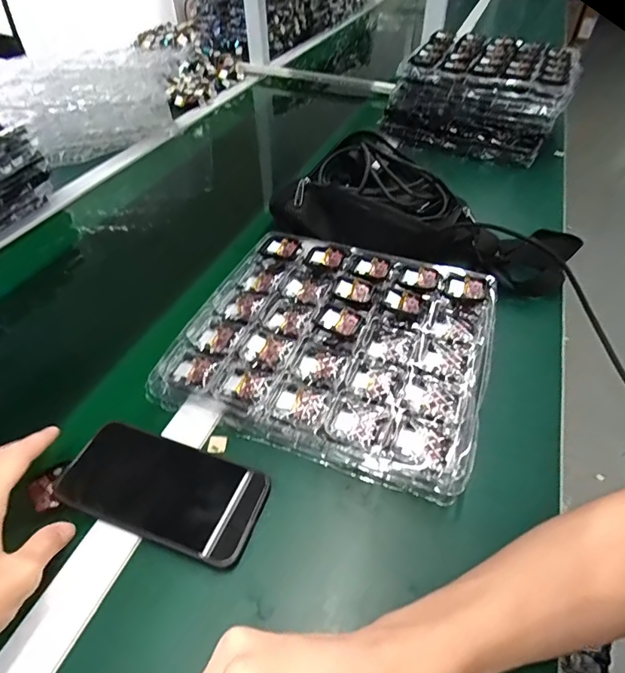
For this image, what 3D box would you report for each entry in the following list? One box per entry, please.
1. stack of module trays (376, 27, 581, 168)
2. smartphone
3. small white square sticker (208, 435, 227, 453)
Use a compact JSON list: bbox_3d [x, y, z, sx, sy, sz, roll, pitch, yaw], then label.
[{"bbox_3d":[0.335,-0.480,0.887,0.301,0.128,0.262,21,49,21],"label":"stack of module trays"},{"bbox_3d":[-0.121,0.121,0.364,0.159,0.012,0.077,20,48,11],"label":"smartphone"},{"bbox_3d":[-0.085,0.096,0.401,0.017,0.004,0.018,-3,45,8],"label":"small white square sticker"}]

